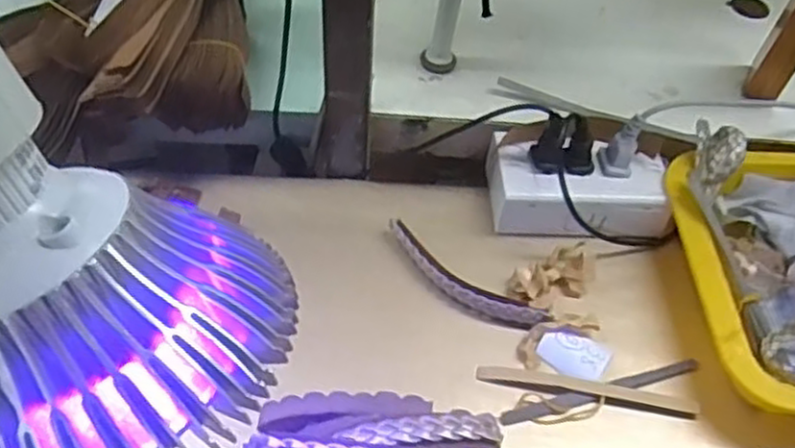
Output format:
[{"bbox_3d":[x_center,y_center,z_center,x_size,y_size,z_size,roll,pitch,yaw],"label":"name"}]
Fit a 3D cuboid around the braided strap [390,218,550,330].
[{"bbox_3d":[0.040,0.035,0.487,0.120,0.016,0.024,32,57,19],"label":"braided strap"}]

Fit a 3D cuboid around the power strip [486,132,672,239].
[{"bbox_3d":[0.127,-0.024,0.528,0.125,0.040,0.067,6,51,2],"label":"power strip"}]

